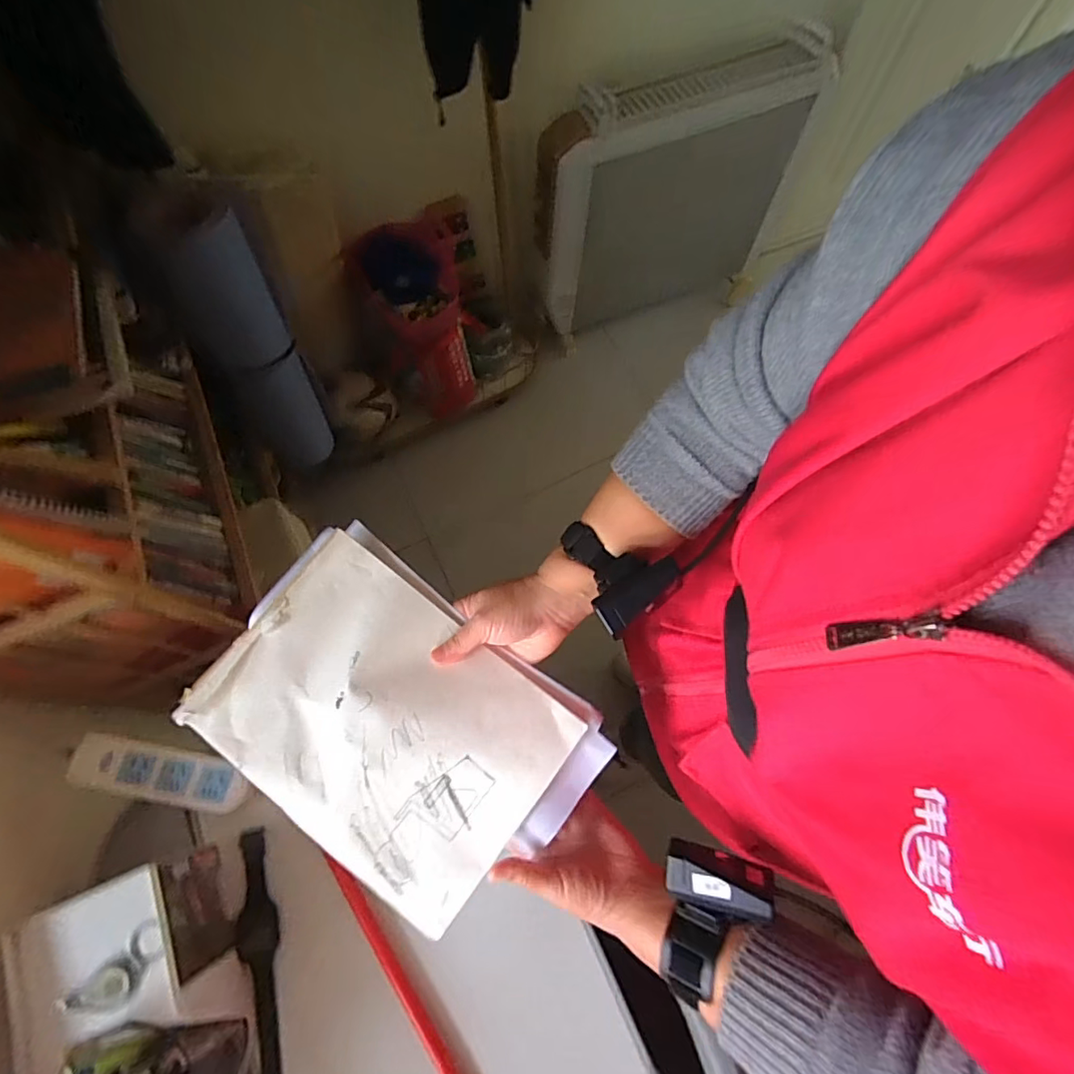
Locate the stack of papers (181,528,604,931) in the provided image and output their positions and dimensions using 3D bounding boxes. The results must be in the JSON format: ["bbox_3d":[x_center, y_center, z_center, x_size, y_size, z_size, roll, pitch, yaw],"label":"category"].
[{"bbox_3d":[-0.113,0.146,0.420,0.295,0.014,0.198,37,78,6],"label":"stack of papers"}]

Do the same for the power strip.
[{"bbox_3d":[-0.416,0.266,0.595,0.175,0.023,0.056,18,69,-9],"label":"power strip"}]

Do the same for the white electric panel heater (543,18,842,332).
[{"bbox_3d":[0.333,-0.870,1.395,0.689,0.565,0.125,-21,70,-8],"label":"white electric panel heater"}]

